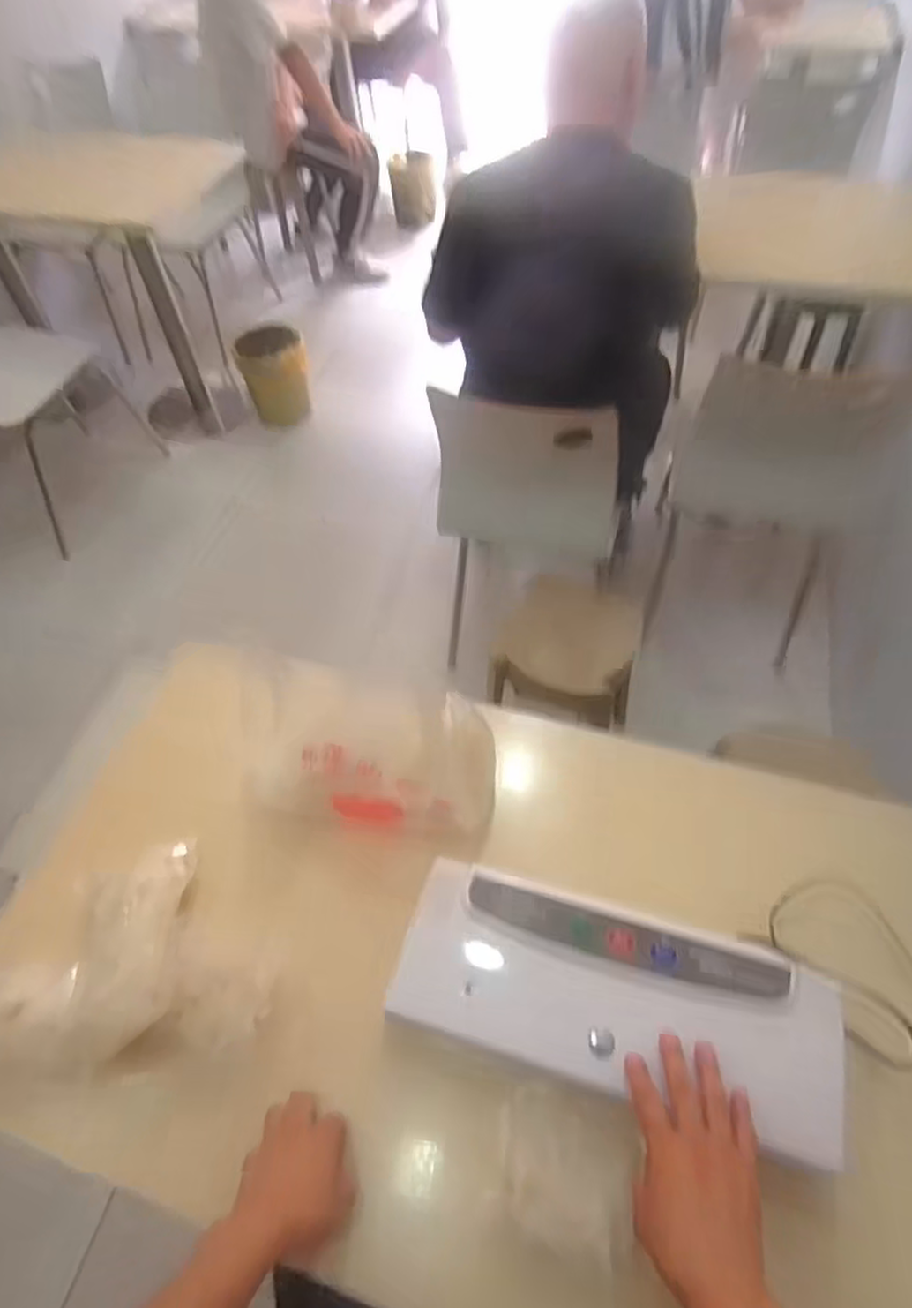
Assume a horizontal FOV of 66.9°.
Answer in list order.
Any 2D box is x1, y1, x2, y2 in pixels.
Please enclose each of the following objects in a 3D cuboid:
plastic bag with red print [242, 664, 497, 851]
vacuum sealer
[{"bbox_3d":[-0.097,0.105,0.734,0.272,0.121,0.159,11,55,12],"label":"plastic bag with red print"},{"bbox_3d":[0.133,0.293,0.597,0.364,0.047,0.139,10,55,13],"label":"vacuum sealer"}]

